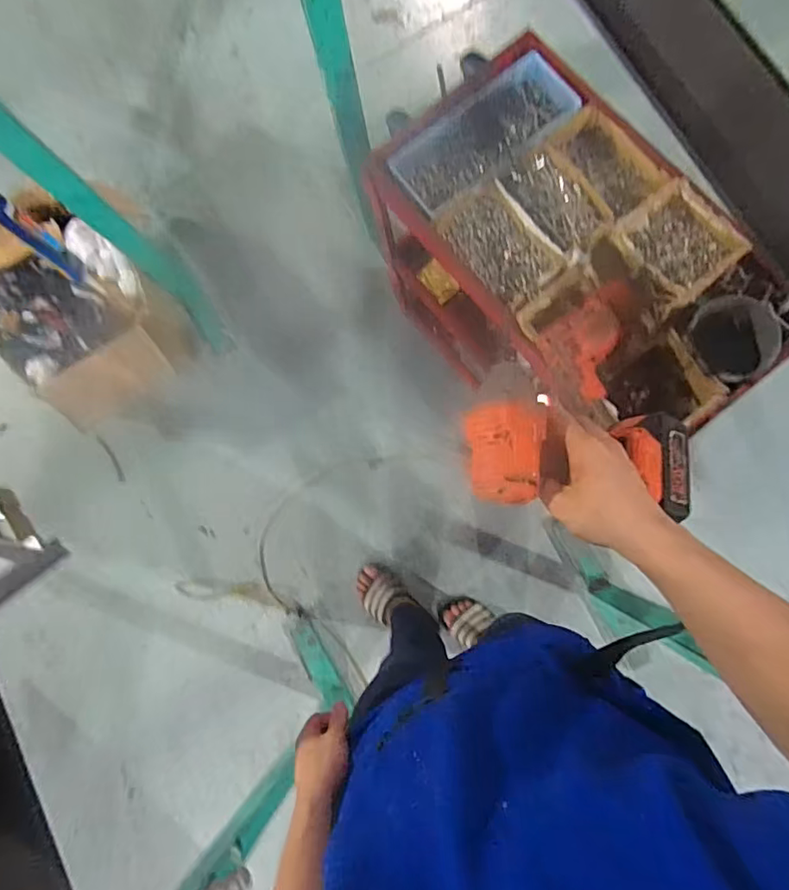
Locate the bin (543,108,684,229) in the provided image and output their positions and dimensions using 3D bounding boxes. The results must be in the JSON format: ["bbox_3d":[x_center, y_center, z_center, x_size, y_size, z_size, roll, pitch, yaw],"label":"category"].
[{"bbox_3d":[0.342,-0.444,0.866,0.128,0.061,0.192,-36,80,-1],"label":"bin"}]

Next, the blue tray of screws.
[{"bbox_3d":[0.147,-0.498,0.884,0.311,0.056,0.129,-36,80,-1],"label":"blue tray of screws"}]

